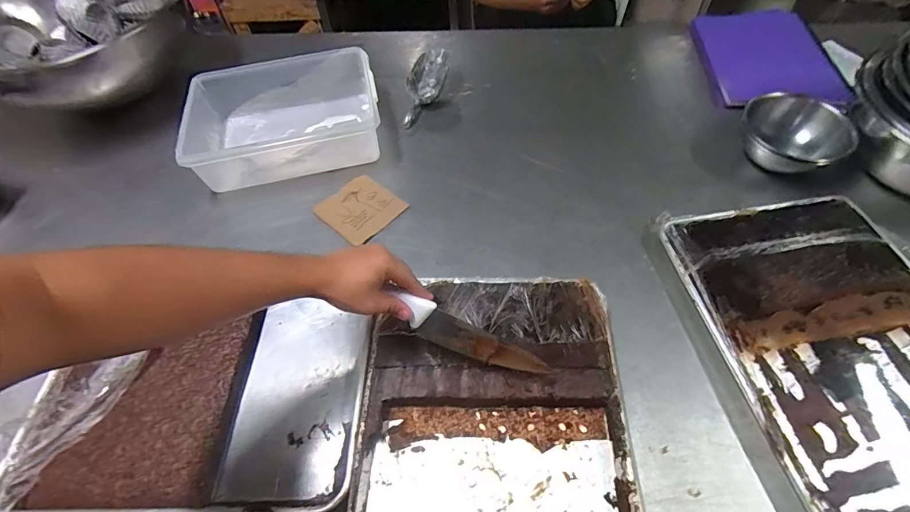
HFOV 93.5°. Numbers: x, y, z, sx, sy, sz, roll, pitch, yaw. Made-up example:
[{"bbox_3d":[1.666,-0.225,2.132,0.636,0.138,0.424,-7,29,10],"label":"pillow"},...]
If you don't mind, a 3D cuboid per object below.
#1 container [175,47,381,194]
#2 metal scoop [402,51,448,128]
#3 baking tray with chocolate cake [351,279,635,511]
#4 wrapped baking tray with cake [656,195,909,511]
[{"bbox_3d":[-0.330,-0.262,0.846,0.362,0.115,0.253,-16,55,-6],"label":"container"},{"bbox_3d":[-0.070,-0.368,0.931,0.067,0.033,0.208,14,72,14],"label":"metal scoop"},{"bbox_3d":[0.043,0.226,0.528,0.316,0.032,0.438,0,55,5],"label":"baking tray with chocolate cake"},{"bbox_3d":[0.515,0.103,0.572,0.321,0.033,0.438,-9,54,-1],"label":"wrapped baking tray with cake"}]

